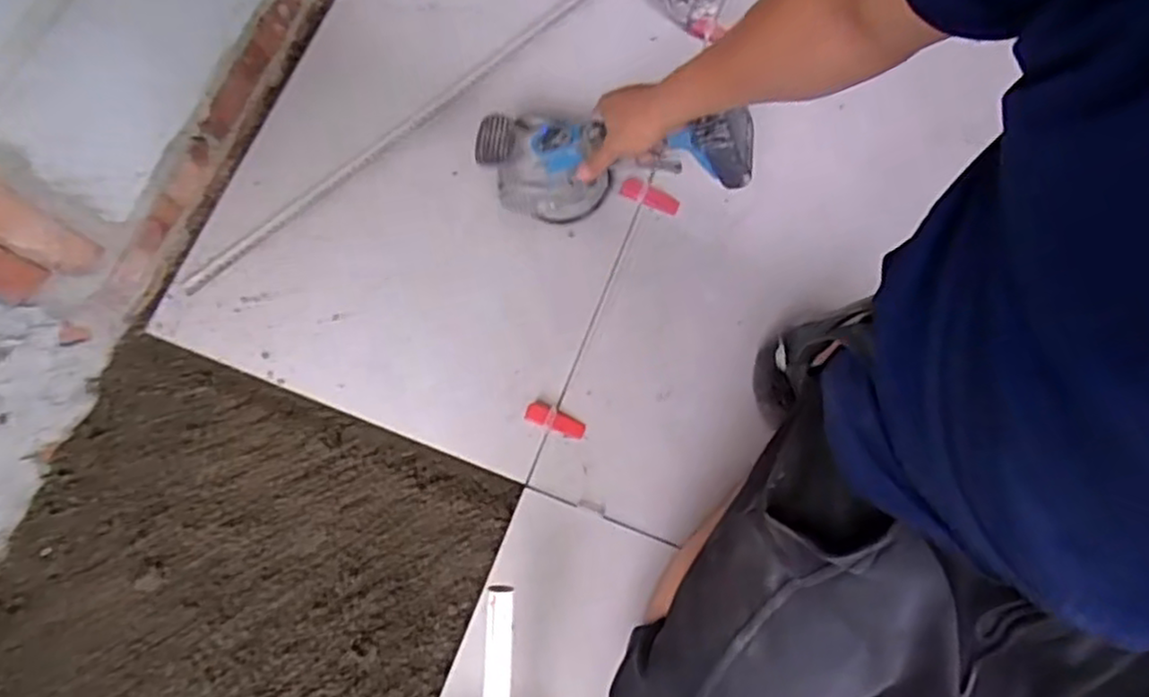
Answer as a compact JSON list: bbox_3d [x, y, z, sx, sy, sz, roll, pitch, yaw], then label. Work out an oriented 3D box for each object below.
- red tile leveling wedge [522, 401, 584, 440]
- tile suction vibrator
[{"bbox_3d":[-0.022,0.082,0.789,0.069,0.014,0.023,25,76,7],"label":"red tile leveling wedge"},{"bbox_3d":[0.047,-0.216,0.789,0.292,0.124,0.102,0,74,20],"label":"tile suction vibrator"}]

